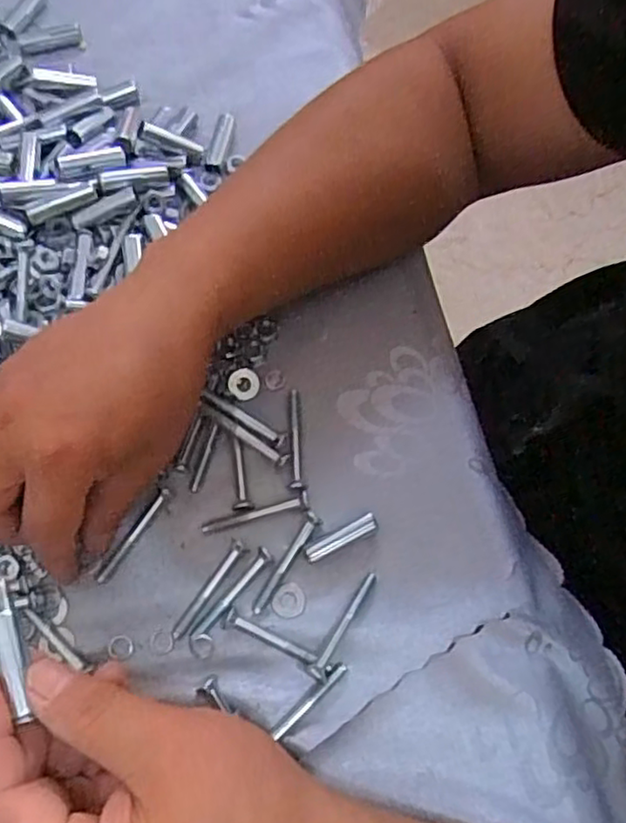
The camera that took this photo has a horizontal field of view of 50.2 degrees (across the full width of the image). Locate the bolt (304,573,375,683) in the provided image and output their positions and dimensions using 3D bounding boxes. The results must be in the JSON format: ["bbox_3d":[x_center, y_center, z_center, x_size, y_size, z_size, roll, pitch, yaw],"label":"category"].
[{"bbox_3d":[0.016,0.104,0.326,0.009,0.010,0.056,33,74,8],"label":"bolt"}]

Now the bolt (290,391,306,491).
[{"bbox_3d":[-0.008,0.014,0.355,0.007,0.006,0.055,-1,72,-2],"label":"bolt"}]

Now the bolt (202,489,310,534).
[{"bbox_3d":[-0.029,0.053,0.343,0.056,0.005,0.009,-15,74,-6],"label":"bolt"}]

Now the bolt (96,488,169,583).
[{"bbox_3d":[-0.092,0.062,0.338,0.006,0.007,0.054,34,74,9],"label":"bolt"}]

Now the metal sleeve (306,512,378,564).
[{"bbox_3d":[0.014,0.065,0.340,0.039,0.008,0.010,-27,75,-10],"label":"metal sleeve"}]

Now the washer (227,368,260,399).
[{"bbox_3d":[-0.038,-0.015,0.366,0.017,0.005,0.017,1,72,-2],"label":"washer"}]

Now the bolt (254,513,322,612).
[{"bbox_3d":[-0.013,0.076,0.335,0.008,0.004,0.056,28,74,7],"label":"bolt"}]

